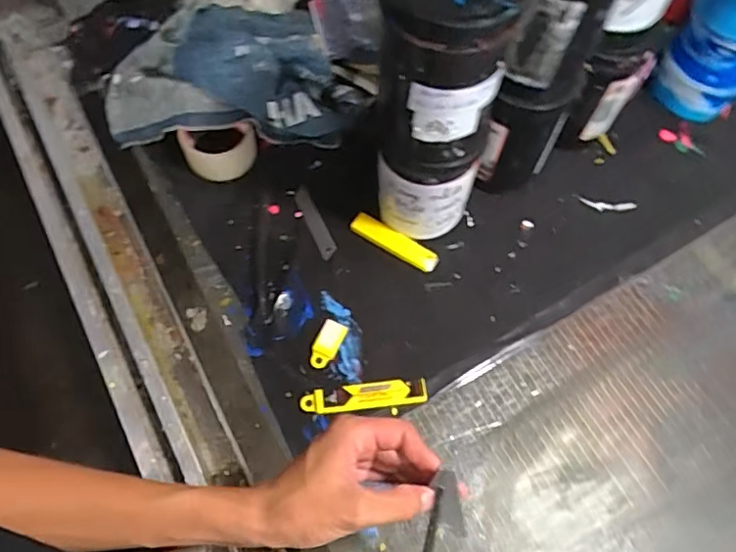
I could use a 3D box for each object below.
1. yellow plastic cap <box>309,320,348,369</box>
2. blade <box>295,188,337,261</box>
[{"bbox_3d":[-0.043,0.073,0.619,0.026,0.010,0.053,21,66,9],"label":"yellow plastic cap"},{"bbox_3d":[-0.063,-0.064,0.677,0.019,0.007,0.097,-23,67,-11],"label":"blade"}]

